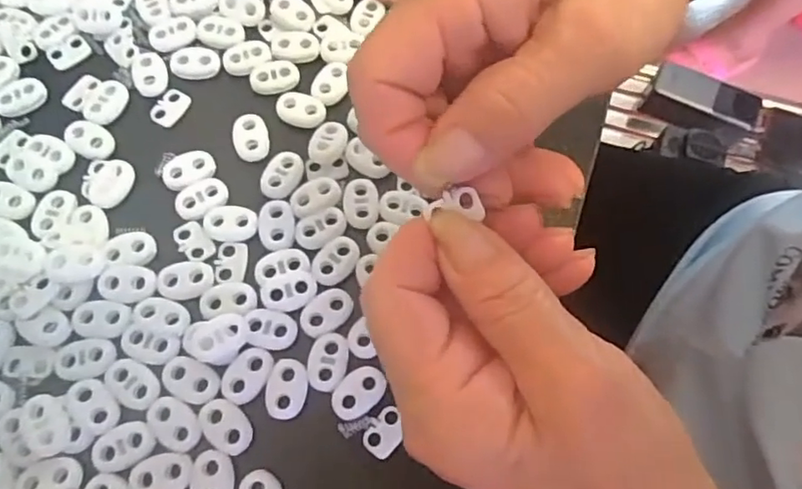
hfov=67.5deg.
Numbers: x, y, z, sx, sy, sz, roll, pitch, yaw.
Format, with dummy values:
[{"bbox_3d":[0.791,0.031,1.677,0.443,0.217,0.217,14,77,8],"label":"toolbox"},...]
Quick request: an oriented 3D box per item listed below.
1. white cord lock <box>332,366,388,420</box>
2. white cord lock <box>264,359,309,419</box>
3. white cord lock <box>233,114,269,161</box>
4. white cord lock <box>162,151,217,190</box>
[{"bbox_3d":[-0.016,0.057,0.230,0.017,0.004,0.022,43,73,12],"label":"white cord lock"},{"bbox_3d":[-0.044,0.055,0.231,0.015,0.004,0.022,6,69,0],"label":"white cord lock"},{"bbox_3d":[-0.067,-0.048,0.268,0.016,0.004,0.022,-9,70,-6],"label":"white cord lock"},{"bbox_3d":[-0.093,-0.033,0.262,0.023,0.004,0.016,-30,74,-13],"label":"white cord lock"}]

